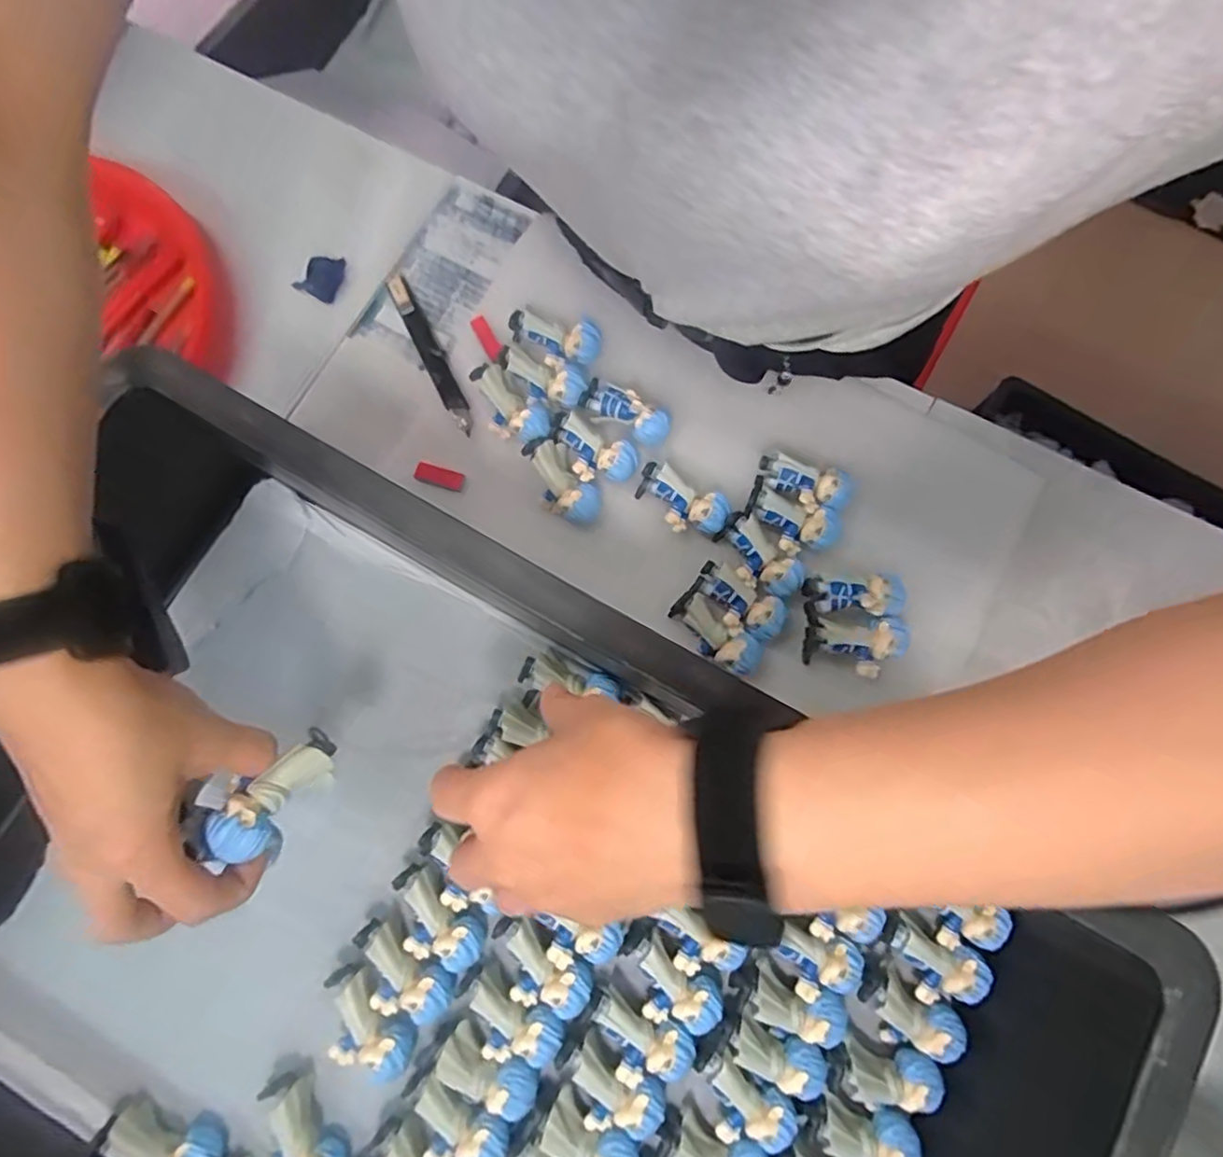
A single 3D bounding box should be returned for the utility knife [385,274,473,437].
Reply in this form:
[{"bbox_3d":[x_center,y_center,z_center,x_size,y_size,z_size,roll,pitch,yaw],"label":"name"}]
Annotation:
[{"bbox_3d":[-0.131,-0.163,0.470,0.016,0.012,0.137,-27,78,-6],"label":"utility knife"}]

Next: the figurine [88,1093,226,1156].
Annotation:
[{"bbox_3d":[-0.242,0.311,0.351,0.062,0.028,0.034,12,77,3],"label":"figurine"}]

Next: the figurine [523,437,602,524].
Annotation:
[{"bbox_3d":[-0.033,-0.064,0.436,0.033,0.035,0.061,-26,78,-6],"label":"figurine"}]

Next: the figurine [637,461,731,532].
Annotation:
[{"bbox_3d":[0.045,-0.048,0.434,0.062,0.032,0.030,28,78,7],"label":"figurine"}]

